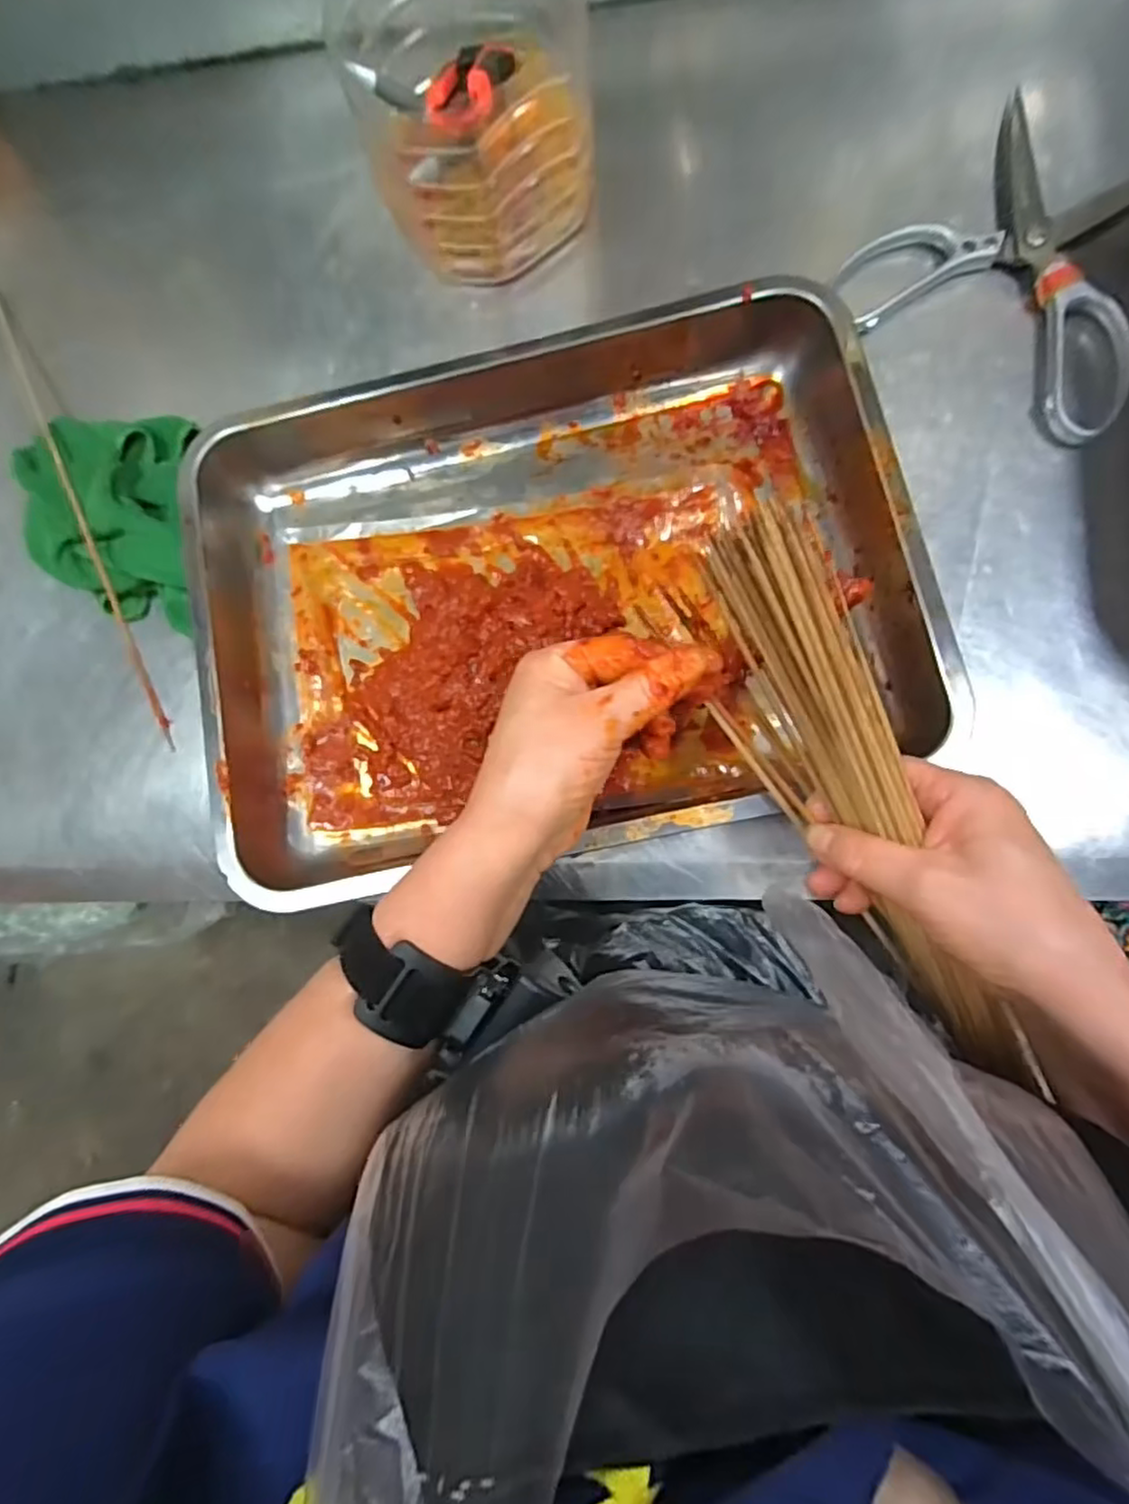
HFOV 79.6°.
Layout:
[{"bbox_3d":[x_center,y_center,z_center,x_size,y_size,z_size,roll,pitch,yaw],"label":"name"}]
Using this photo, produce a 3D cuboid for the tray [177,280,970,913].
[{"bbox_3d":[-0.014,-0.104,0.390,0.384,0.058,0.303,-14,82,3],"label":"tray"}]

